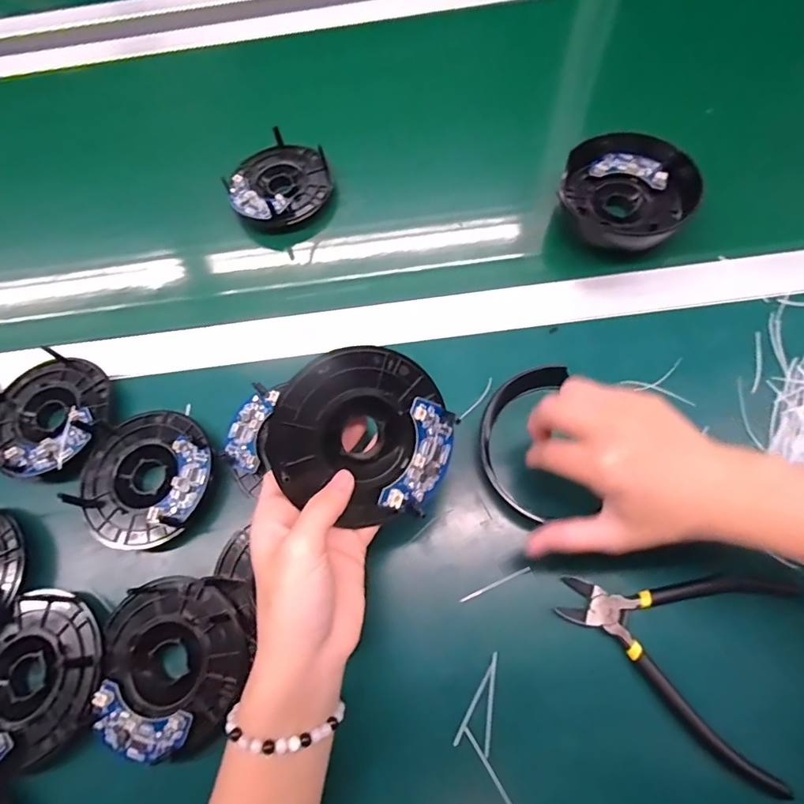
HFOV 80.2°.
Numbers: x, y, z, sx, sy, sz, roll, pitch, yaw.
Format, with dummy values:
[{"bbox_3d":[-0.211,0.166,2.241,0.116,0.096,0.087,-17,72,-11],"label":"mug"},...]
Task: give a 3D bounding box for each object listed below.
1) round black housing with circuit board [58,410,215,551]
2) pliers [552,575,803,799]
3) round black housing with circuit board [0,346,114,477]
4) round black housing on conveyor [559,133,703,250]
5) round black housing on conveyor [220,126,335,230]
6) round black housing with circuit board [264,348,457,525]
[{"bbox_3d":[-0.193,0.054,0.353,0.101,0.016,0.099,-2,67,5],"label":"round black housing with circuit board"},{"bbox_3d":[0.169,0.152,0.300,0.132,0.018,0.113,16,70,12],"label":"pliers"},{"bbox_3d":[-0.286,0.007,0.381,0.110,0.017,0.096,41,77,19],"label":"round black housing with circuit board"},{"bbox_3d":[0.197,-0.183,0.428,0.109,0.047,0.108,-2,67,5],"label":"round black housing on conveyor"},{"bbox_3d":[-0.122,-0.217,0.468,0.098,0.025,0.094,-2,67,5],"label":"round black housing on conveyor"},{"bbox_3d":[-0.020,0.019,0.272,0.101,0.014,0.094,0,90,-14],"label":"round black housing with circuit board"}]

